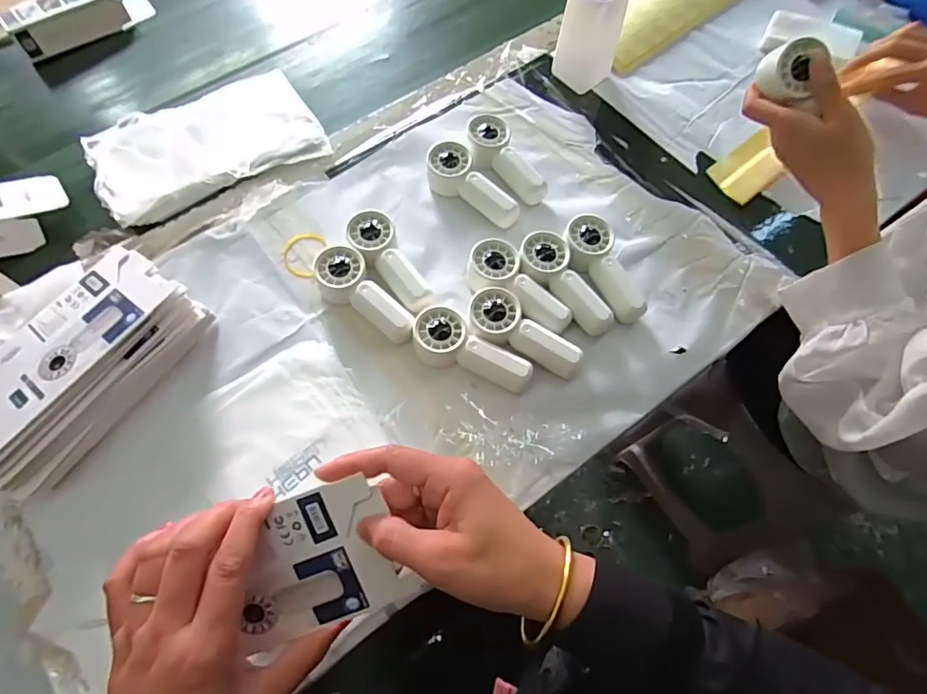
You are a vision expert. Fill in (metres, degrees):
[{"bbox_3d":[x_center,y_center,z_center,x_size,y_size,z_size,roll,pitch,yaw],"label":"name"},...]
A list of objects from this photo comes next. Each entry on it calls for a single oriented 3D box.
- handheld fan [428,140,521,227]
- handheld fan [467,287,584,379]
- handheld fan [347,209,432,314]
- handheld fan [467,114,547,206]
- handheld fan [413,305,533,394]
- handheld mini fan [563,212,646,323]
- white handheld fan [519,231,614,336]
[{"bbox_3d":[0.006,-0.160,0.543,0.046,0.031,0.109,-37,70,-16],"label":"handheld fan"},{"bbox_3d":[0.056,-0.013,0.480,0.106,0.030,0.047,23,67,11],"label":"handheld fan"},{"bbox_3d":[-0.072,-0.078,0.505,0.043,0.031,0.112,-26,67,-12],"label":"handheld fan"},{"bbox_3d":[0.040,-0.191,0.554,0.049,0.031,0.104,-26,67,-12],"label":"handheld fan"},{"bbox_3d":[0.009,0.004,0.472,0.108,0.030,0.045,23,67,11],"label":"handheld fan"},{"bbox_3d":[0.130,-0.071,0.505,0.046,0.032,0.109,-16,65,-7],"label":"handheld mini fan"},{"bbox_3d":[0.091,-0.055,0.498,0.048,0.031,0.107,-26,67,-12],"label":"white handheld fan"}]

